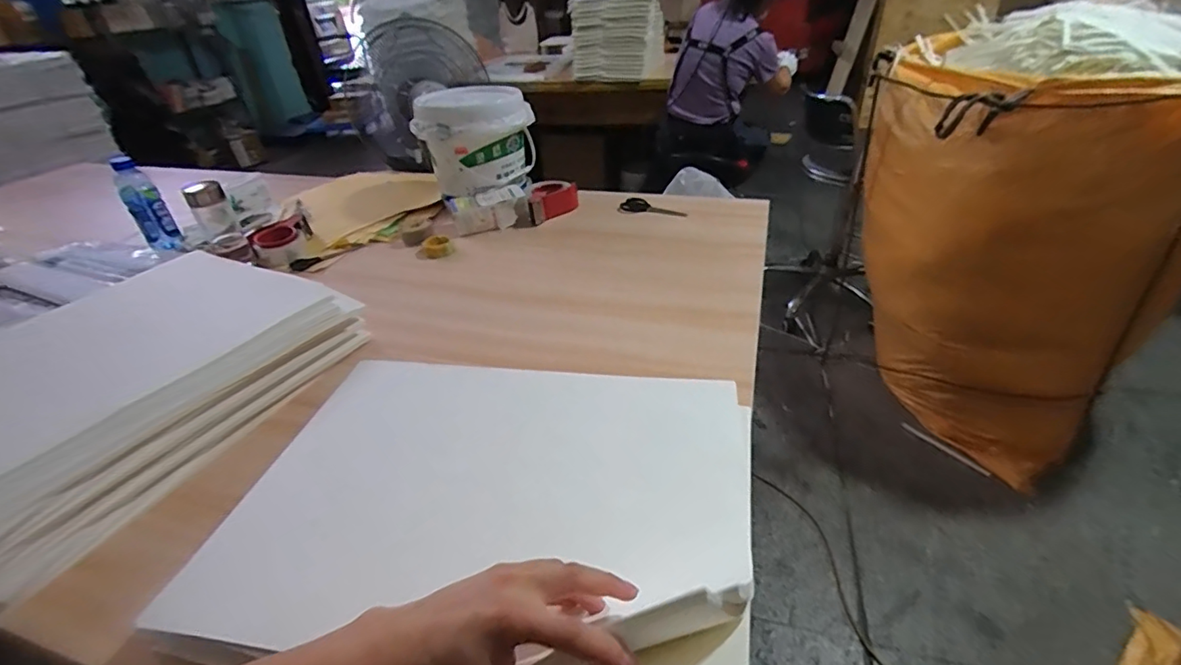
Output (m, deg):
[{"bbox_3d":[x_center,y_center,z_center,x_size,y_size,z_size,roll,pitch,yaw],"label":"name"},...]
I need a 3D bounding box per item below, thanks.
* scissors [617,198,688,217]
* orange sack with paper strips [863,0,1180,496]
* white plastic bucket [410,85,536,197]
[{"bbox_3d":[0.154,-0.306,1.243,0.162,0.008,0.094,9,37,18],"label":"scissors"},{"bbox_3d":[1.164,-0.242,1.502,0.564,1.058,0.760,-30,42,-28],"label":"orange sack with paper strips"},{"bbox_3d":[-0.279,-0.483,1.282,0.257,0.196,0.249,-2,35,2],"label":"white plastic bucket"}]

